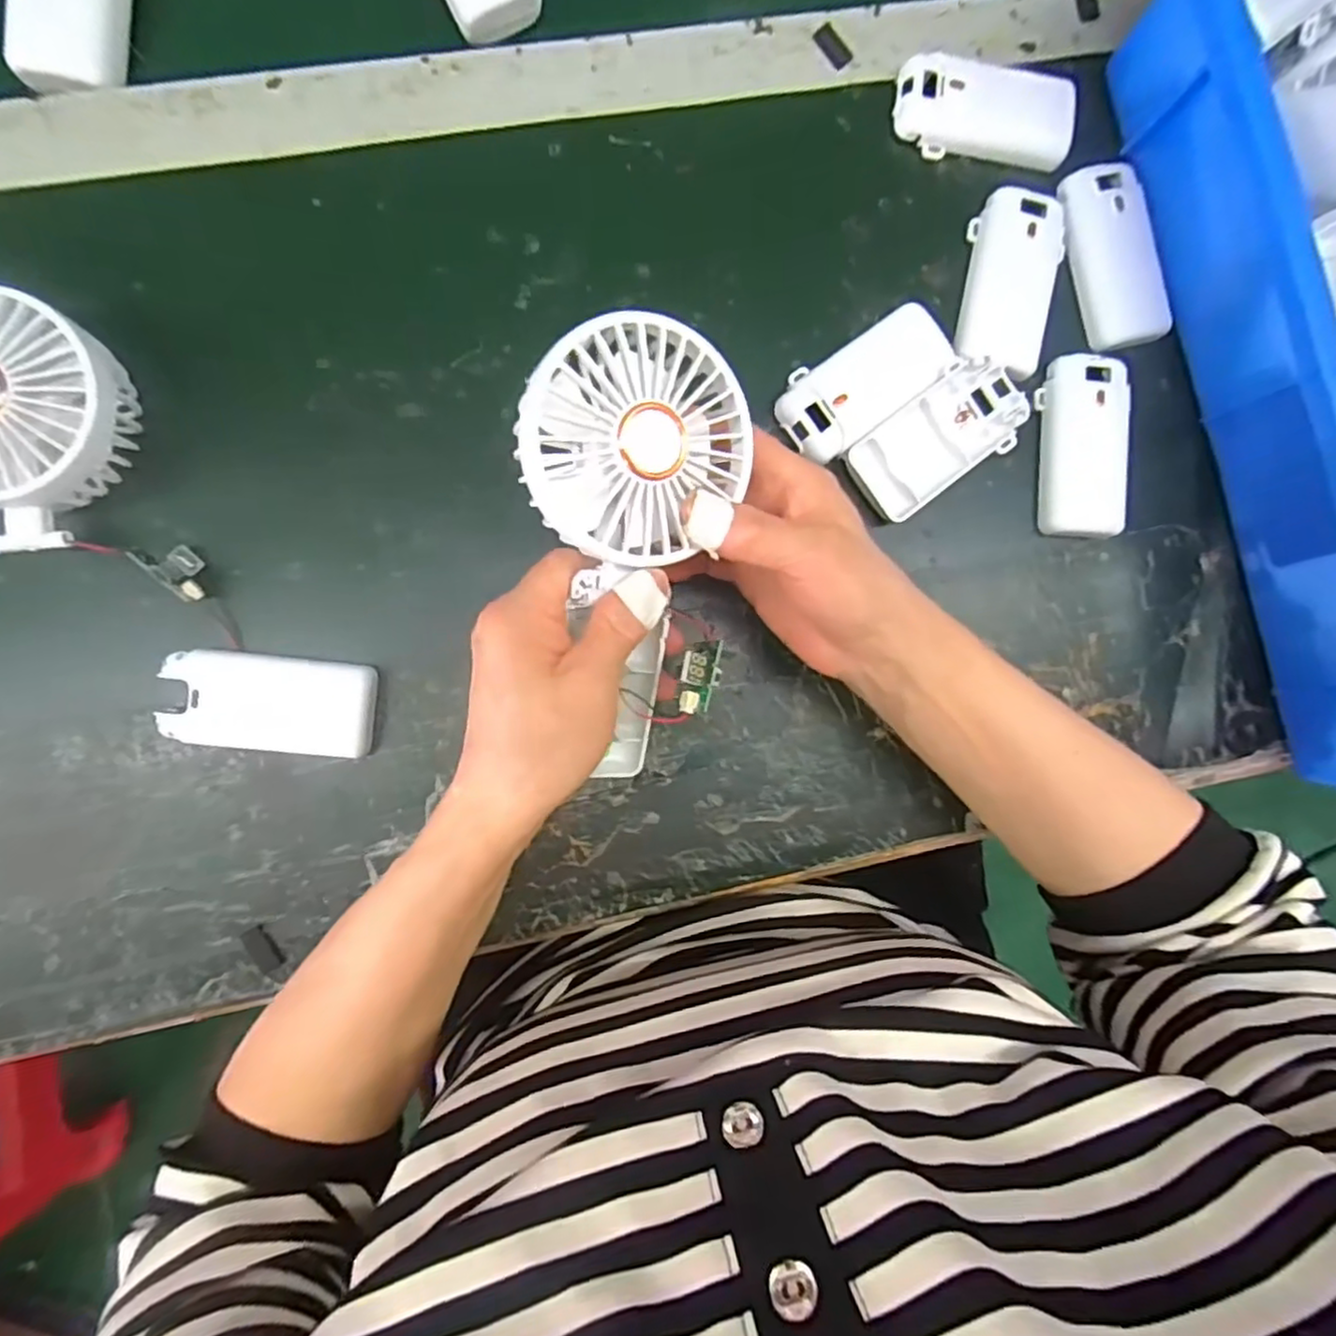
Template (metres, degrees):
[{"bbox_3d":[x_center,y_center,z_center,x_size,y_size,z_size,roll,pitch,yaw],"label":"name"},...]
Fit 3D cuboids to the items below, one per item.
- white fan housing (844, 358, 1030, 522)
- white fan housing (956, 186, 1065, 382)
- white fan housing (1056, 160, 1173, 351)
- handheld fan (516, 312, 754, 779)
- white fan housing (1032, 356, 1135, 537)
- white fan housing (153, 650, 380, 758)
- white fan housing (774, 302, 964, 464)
[{"bbox_3d":[0.138,-0.117,0.350,0.097,0.012,0.046,-37,93,-4],"label":"white fan housing"},{"bbox_3d":[0.177,-0.198,0.349,0.045,0.013,0.094,11,89,-5],"label":"white fan housing"},{"bbox_3d":[0.232,-0.216,0.358,0.041,0.014,0.093,-18,92,-4],"label":"white fan housing"},{"bbox_3d":[-0.008,-0.035,0.268,0.080,0.035,0.184,-2,113,-5],"label":"handheld fan"},{"bbox_3d":[0.216,-0.116,0.354,0.041,0.013,0.093,2,90,-5],"label":"white fan housing"},{"bbox_3d":[-0.185,0.016,0.319,0.086,0.017,0.044,6,90,-5],"label":"white fan housing"},{"bbox_3d":[0.100,-0.145,0.348,0.095,0.015,0.045,-36,93,-4],"label":"white fan housing"}]

